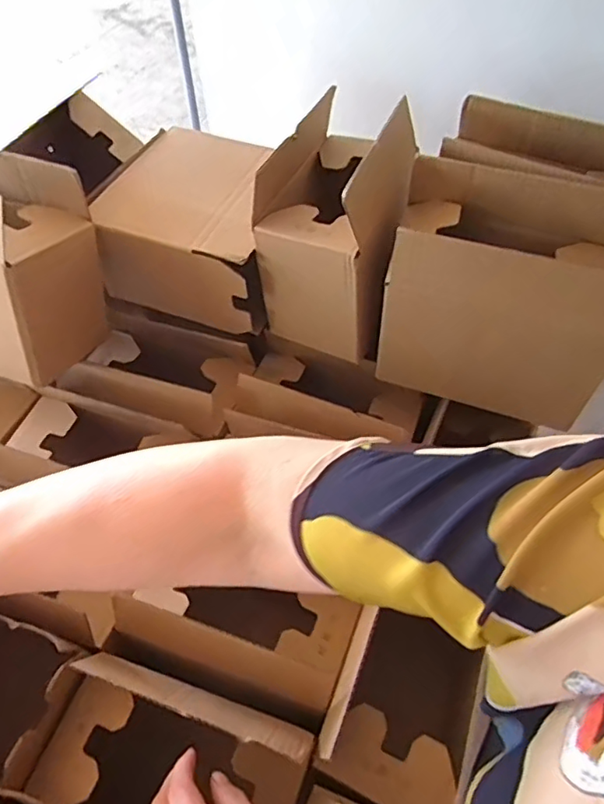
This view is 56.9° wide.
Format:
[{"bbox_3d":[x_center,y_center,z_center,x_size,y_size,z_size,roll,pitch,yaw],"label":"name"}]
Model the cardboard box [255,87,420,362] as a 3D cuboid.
[{"bbox_3d":[0.044,-0.214,0.671,0.161,0.204,0.237,13,55,8],"label":"cardboard box"}]

